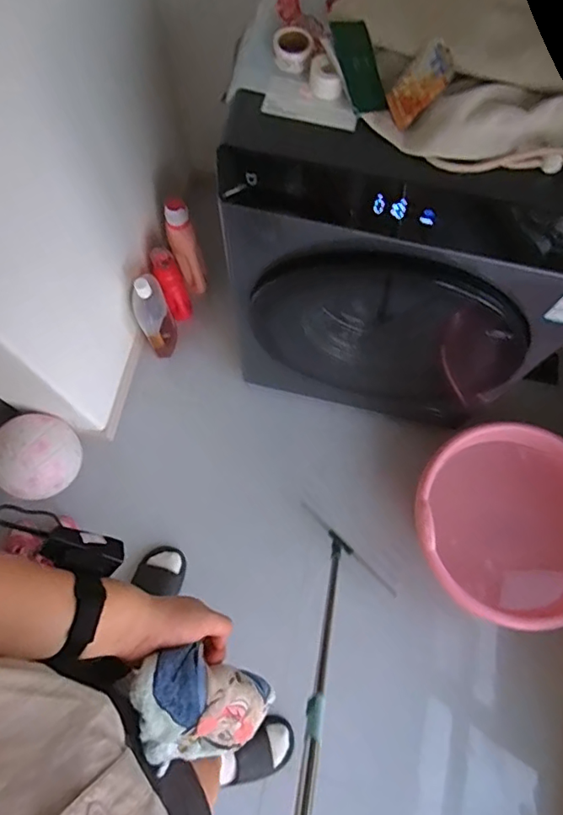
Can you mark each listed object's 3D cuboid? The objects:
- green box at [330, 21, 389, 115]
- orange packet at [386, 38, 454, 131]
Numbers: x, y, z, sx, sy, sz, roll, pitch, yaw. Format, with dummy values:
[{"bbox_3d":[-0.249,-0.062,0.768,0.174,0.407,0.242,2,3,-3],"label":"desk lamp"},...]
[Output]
[{"bbox_3d":[0.103,-0.451,0.690,0.053,0.009,0.119,-18,93,-7],"label":"green box"},{"bbox_3d":[0.176,-0.409,0.662,0.011,0.092,0.063,-4,68,-42],"label":"orange packet"}]

